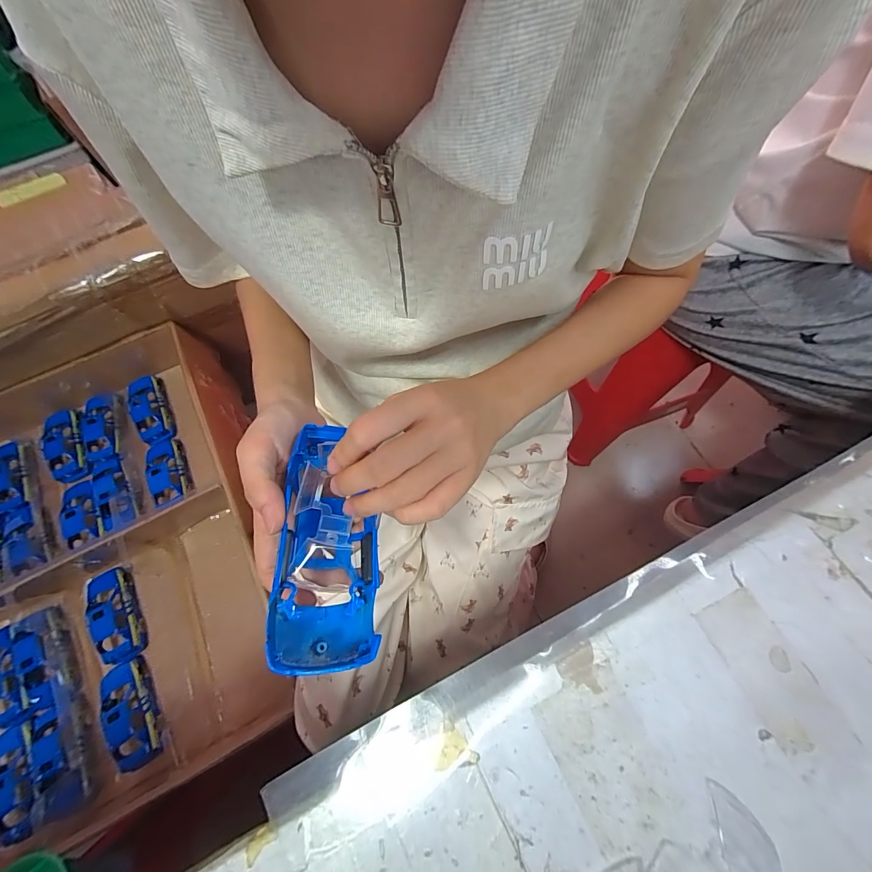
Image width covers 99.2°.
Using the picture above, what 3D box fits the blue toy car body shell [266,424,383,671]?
[{"bbox_3d":[-0.066,0.058,0.215,0.059,0.037,0.134,-3,64,-20],"label":"blue toy car body shell"}]

